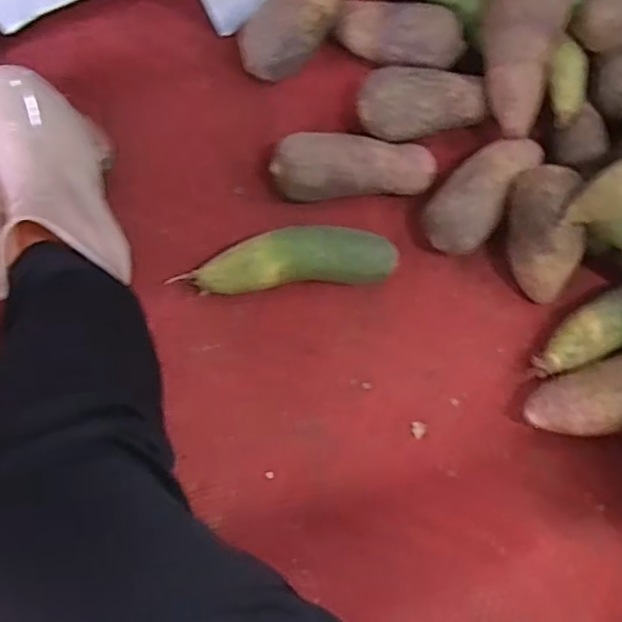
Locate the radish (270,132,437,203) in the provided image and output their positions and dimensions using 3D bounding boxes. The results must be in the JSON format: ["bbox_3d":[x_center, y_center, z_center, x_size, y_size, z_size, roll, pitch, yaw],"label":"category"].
[{"bbox_3d":[0.044,-0.148,0.678,0.164,0.061,0.058,-1,79,-2],"label":"radish"}]

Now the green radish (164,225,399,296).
[{"bbox_3d":[-0.024,-0.049,0.659,0.216,0.060,0.057,-4,79,-2],"label":"green radish"}]

